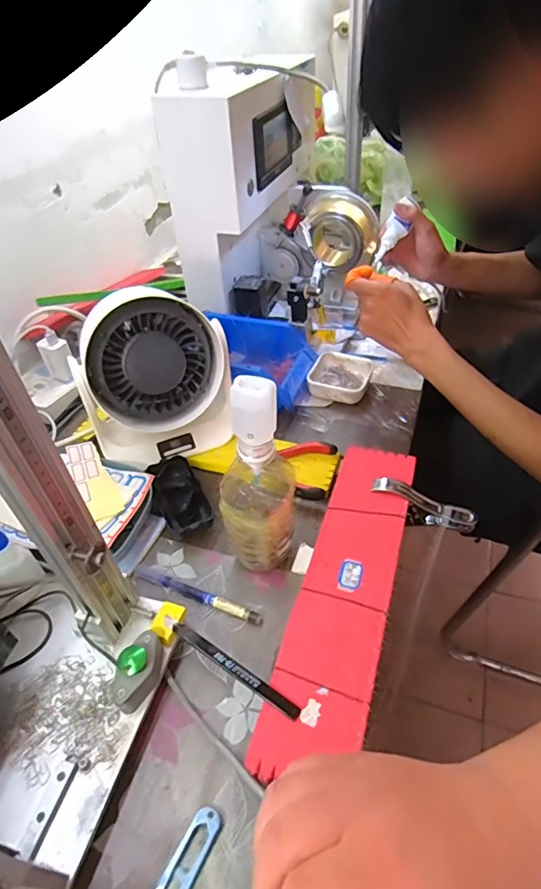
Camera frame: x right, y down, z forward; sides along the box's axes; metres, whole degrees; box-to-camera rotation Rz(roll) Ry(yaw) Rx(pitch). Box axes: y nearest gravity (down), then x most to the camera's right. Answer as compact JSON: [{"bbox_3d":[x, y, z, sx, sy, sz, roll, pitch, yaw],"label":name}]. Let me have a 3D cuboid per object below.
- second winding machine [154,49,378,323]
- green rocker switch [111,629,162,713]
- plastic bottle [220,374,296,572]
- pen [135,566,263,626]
[{"bbox_3d":[0.021,-0.368,0.736,0.261,0.302,0.295,7,45,12],"label":"second winding machine"},{"bbox_3d":[-0.107,0.183,0.405,0.026,0.036,0.059,6,45,11],"label":"green rocker switch"},{"bbox_3d":[-0.012,0.031,0.443,0.065,0.216,0.059,4,45,9],"label":"plastic bottle"},{"bbox_3d":[-0.073,0.147,0.489,0.141,0.010,0.012,17,48,21],"label":"pen"}]

